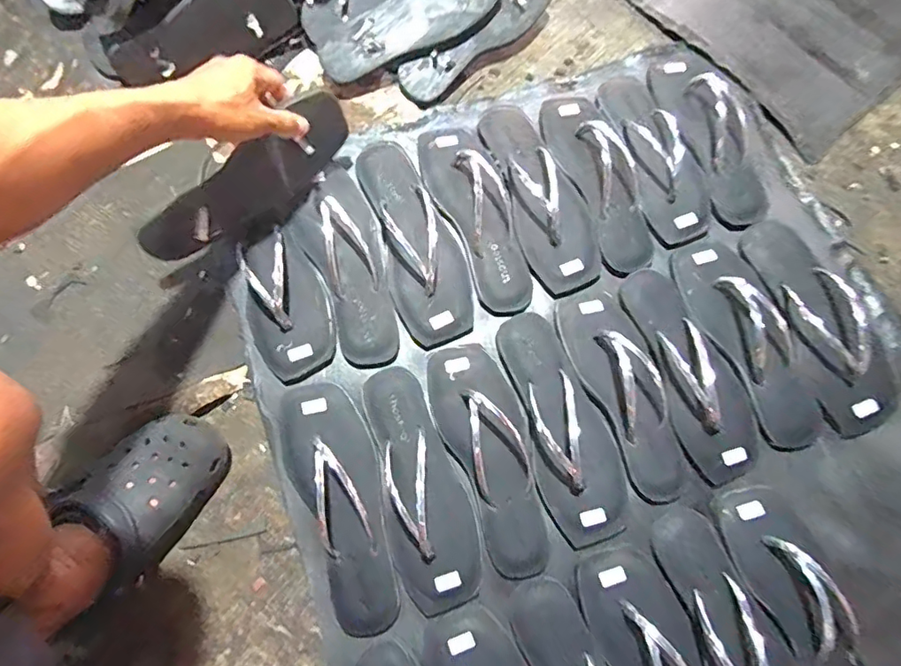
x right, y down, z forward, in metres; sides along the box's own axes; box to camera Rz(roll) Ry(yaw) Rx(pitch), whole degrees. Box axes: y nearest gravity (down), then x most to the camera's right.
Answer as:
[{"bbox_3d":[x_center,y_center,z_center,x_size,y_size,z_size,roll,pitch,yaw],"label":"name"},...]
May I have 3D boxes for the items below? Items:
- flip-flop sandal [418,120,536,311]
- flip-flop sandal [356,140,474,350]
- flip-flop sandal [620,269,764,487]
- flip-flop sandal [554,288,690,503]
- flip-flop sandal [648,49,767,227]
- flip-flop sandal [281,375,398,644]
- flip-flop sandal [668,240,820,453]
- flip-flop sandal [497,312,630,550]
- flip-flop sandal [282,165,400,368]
[{"bbox_3d":[0.029,-0.147,0.605,0.082,0.041,0.249,-19,79,-4],"label":"flip-flop sandal"},{"bbox_3d":[-0.038,-0.115,0.597,0.090,0.041,0.255,-16,79,-4],"label":"flip-flop sandal"},{"bbox_3d":[0.266,0.037,0.573,0.085,0.037,0.237,-19,79,-4],"label":"flip-flop sandal"},{"bbox_3d":[0.193,0.058,0.566,0.082,0.038,0.236,-24,79,-5],"label":"flip-flop sandal"},{"bbox_3d":[0.321,-0.248,0.651,0.102,0.049,0.249,-17,79,-4],"label":"flip-flop sandal"},{"bbox_3d":[-0.113,0.178,0.549,0.094,0.055,0.261,-20,79,-5],"label":"flip-flop sandal"},{"bbox_3d":[0.331,0.006,0.585,0.078,0.033,0.247,-24,79,-5],"label":"flip-flop sandal"},{"bbox_3d":[0.121,0.093,0.553,0.085,0.037,0.245,-15,79,-4],"label":"flip-flop sandal"},{"bbox_3d":[-0.115,-0.082,0.591,0.091,0.034,0.237,-24,79,-5],"label":"flip-flop sandal"}]

